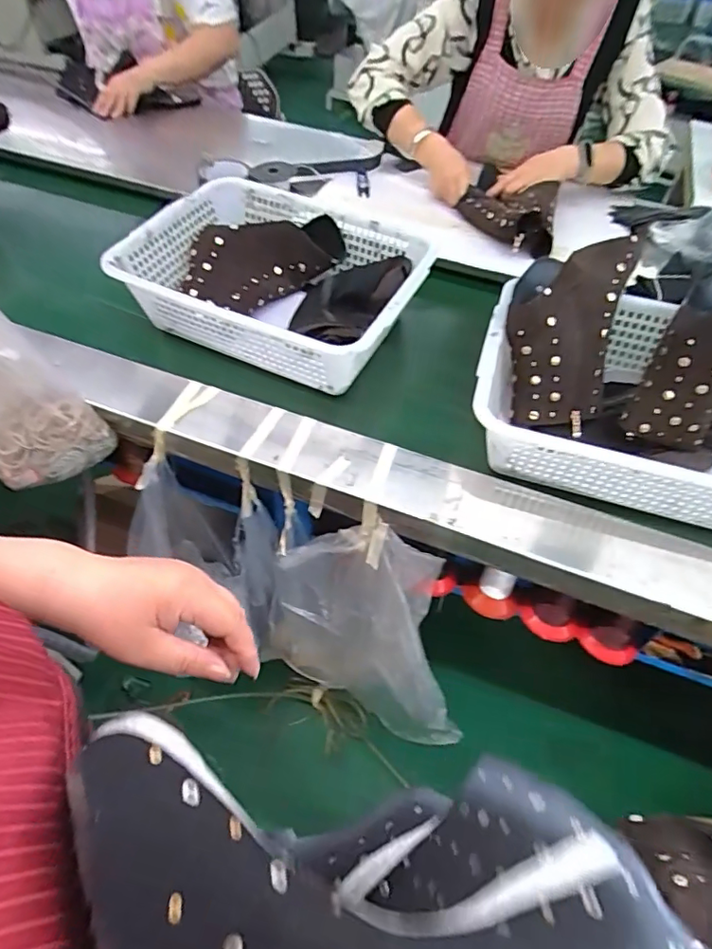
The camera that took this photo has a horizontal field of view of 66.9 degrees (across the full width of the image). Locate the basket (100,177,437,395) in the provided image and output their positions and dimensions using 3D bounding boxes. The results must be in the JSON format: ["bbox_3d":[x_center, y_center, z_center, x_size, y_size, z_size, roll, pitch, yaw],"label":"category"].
[{"bbox_3d":[-0.108,-0.270,0.768,0.380,0.117,0.281,22,55,14],"label":"basket"}]

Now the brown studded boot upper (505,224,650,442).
[{"bbox_3d":[0.272,-0.191,0.703,0.146,0.143,0.234,20,55,12],"label":"brown studded boot upper"}]

